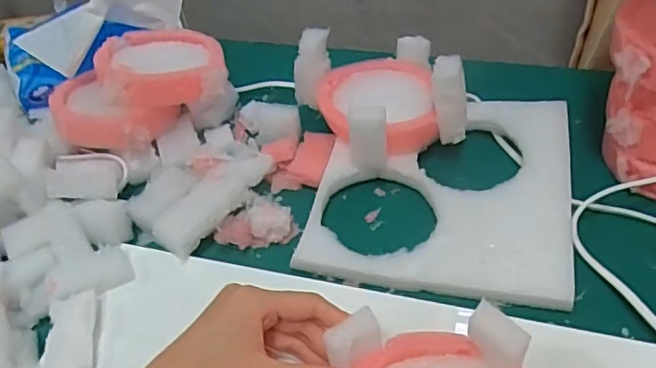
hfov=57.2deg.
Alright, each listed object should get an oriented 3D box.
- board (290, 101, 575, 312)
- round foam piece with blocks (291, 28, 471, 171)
[{"bbox_3d":[0.085,-0.001,0.440,0.174,0.017,0.182,6,46,14],"label":"board"},{"bbox_3d":[0.039,-0.069,0.474,0.111,0.079,0.107,-4,44,4],"label":"round foam piece with blocks"}]

